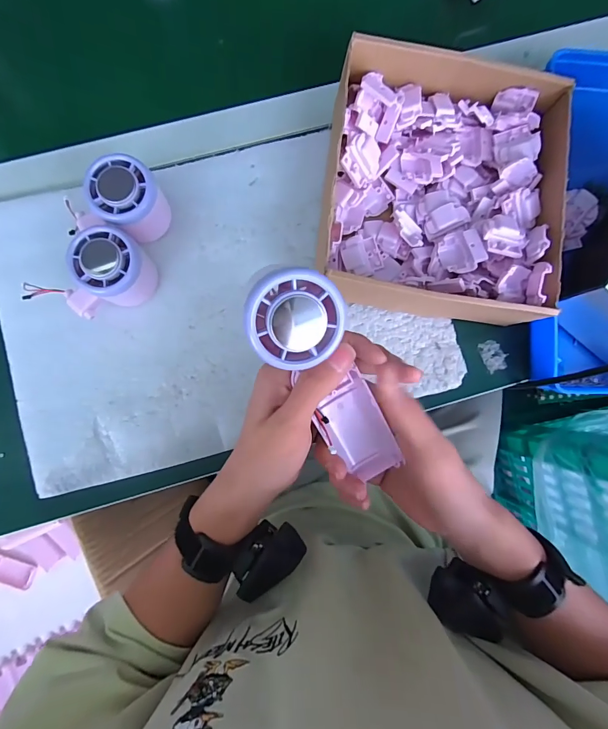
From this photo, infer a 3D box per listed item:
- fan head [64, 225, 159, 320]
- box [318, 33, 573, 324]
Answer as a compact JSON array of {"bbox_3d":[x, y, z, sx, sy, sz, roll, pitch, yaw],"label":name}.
[{"bbox_3d":[-0.169,-0.075,0.321,0.076,0.056,0.058,-29,89,-4],"label":"fan head"},{"bbox_3d":[0.117,-0.153,0.336,0.192,0.064,0.215,8,86,-3],"label":"box"}]

